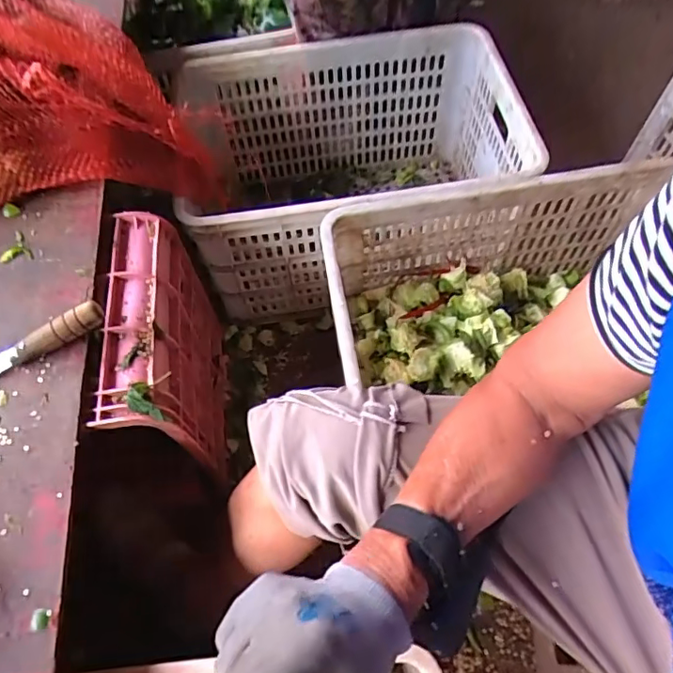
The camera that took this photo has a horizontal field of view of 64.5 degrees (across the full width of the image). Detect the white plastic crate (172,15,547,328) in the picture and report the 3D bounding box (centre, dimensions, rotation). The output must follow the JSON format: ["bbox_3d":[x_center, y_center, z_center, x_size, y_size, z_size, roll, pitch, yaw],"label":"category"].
[{"bbox_3d":[0.026,-0.276,0.923,0.502,0.298,0.395,-4,60,-2],"label":"white plastic crate"}]

